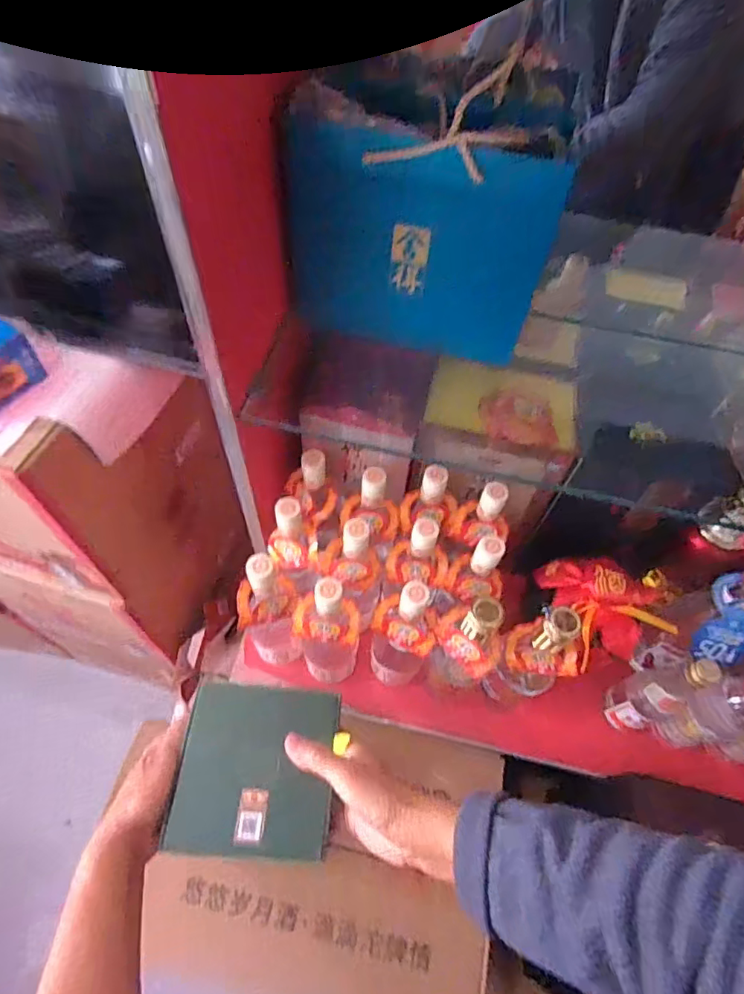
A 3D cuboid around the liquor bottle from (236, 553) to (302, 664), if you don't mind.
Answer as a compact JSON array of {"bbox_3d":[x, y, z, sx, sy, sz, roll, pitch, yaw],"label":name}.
[{"bbox_3d":[-0.122,0.137,0.620,0.065,0.222,0.066,-7,58,-8],"label":"liquor bottle"}]

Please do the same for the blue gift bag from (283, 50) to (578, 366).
[{"bbox_3d":[0.045,-0.252,0.493,0.237,0.225,0.083,13,57,5],"label":"blue gift bag"}]

